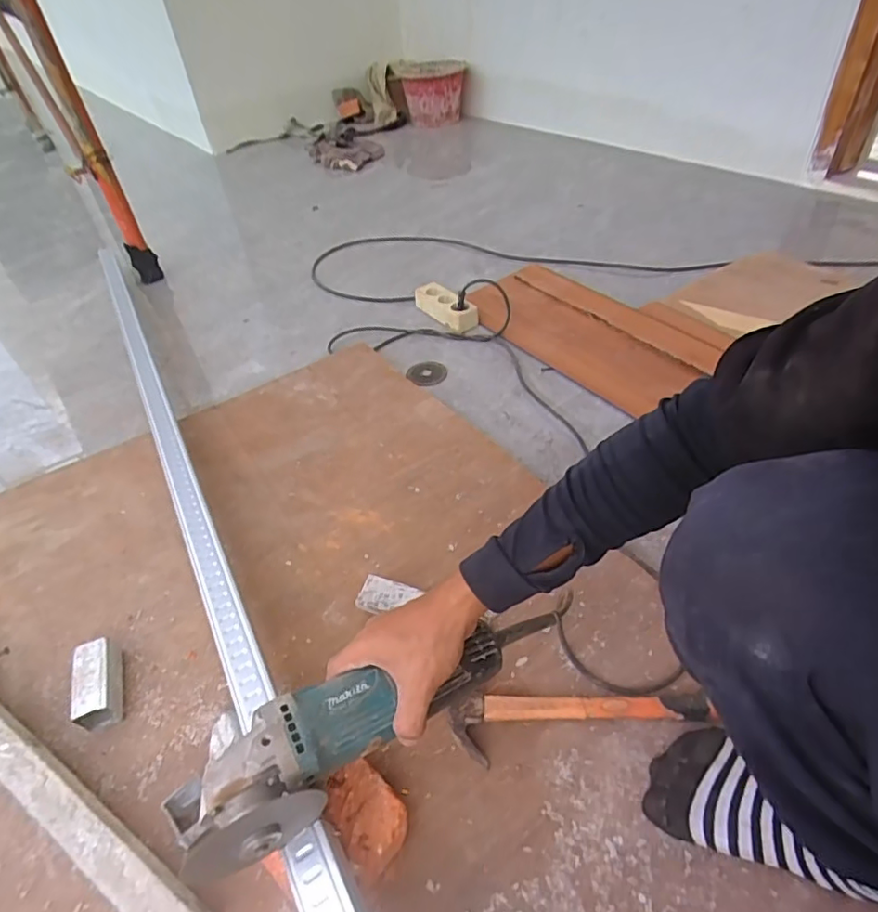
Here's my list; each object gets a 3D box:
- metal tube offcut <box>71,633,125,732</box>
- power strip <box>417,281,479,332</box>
[{"bbox_3d":[-0.371,0.243,0.609,0.034,0.039,0.095,-18,43,-13],"label":"metal tube offcut"},{"bbox_3d":[0.014,-0.317,1.179,0.070,0.054,0.174,-26,46,-20],"label":"power strip"}]

